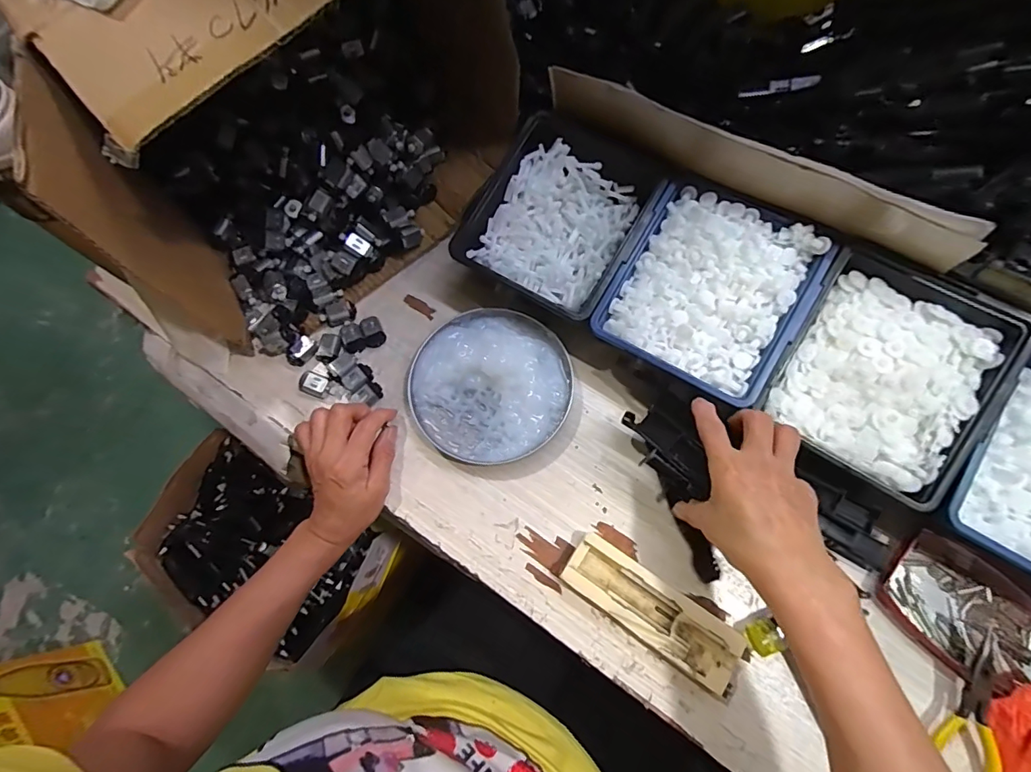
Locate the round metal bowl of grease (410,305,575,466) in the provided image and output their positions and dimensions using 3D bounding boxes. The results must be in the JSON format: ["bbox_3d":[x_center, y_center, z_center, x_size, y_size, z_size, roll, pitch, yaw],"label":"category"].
[{"bbox_3d":[-0.021,-0.004,0.436,0.139,0.021,0.142,-1,72,2],"label":"round metal bowl of grease"}]

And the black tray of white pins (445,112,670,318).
[{"bbox_3d":[0.040,-0.157,0.443,0.148,0.050,0.159,29,76,11],"label":"black tray of white pins"}]

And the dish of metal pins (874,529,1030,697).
[{"bbox_3d":[0.348,0.175,0.366,0.120,0.014,0.083,37,78,13],"label":"dish of metal pins"}]

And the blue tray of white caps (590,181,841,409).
[{"bbox_3d":[0.162,-0.079,0.407,0.145,0.055,0.150,30,76,11],"label":"blue tray of white caps"}]

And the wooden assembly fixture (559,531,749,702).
[{"bbox_3d":[0.104,0.172,0.373,0.136,0.025,0.046,33,77,12],"label":"wooden assembly fixture"}]

